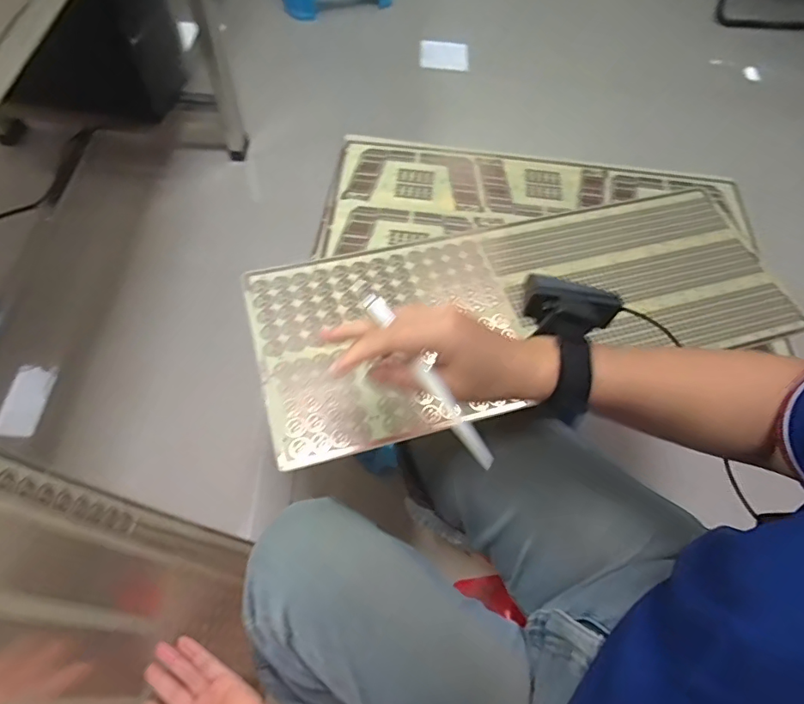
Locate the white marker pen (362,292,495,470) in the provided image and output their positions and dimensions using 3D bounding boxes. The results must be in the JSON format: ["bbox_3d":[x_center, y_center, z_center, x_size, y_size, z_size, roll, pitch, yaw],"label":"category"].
[{"bbox_3d":[0.018,0.018,0.353,0.014,0.008,0.140,-33,81,-20],"label":"white marker pen"}]

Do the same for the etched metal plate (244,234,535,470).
[{"bbox_3d":[-0.011,-0.021,0.539,0.266,0.011,0.228,-13,62,-11],"label":"etched metal plate"}]

